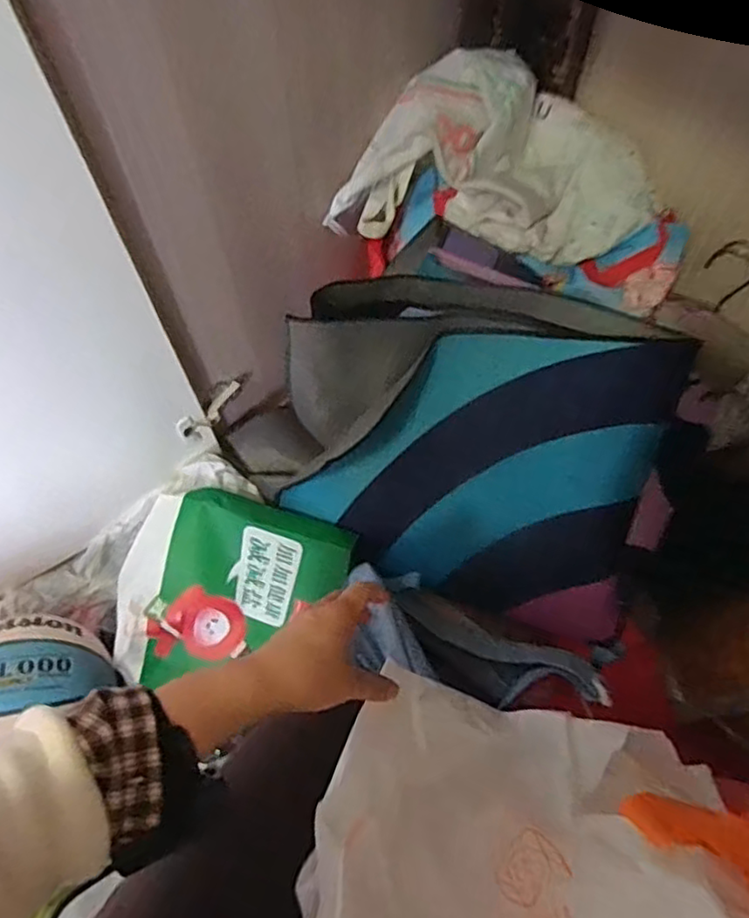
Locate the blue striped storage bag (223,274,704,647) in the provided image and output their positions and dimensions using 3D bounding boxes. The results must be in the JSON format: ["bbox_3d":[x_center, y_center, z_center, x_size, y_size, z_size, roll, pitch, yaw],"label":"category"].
[{"bbox_3d":[0.082,-0.028,0.826,0.554,0.114,0.398,20,107,10],"label":"blue striped storage bag"}]

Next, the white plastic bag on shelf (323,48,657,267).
[{"bbox_3d":[0.171,-0.389,0.851,0.407,0.138,0.229,17,63,10],"label":"white plastic bag on shelf"}]

